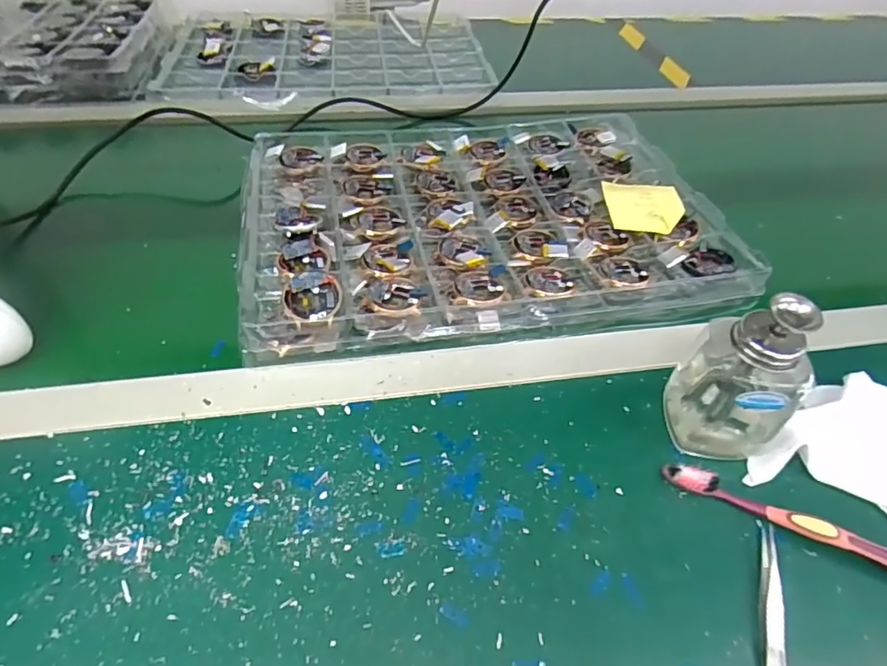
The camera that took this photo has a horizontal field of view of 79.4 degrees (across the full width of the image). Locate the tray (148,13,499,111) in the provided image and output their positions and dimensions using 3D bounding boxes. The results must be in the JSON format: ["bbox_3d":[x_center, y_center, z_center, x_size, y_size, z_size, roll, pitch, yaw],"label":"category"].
[{"bbox_3d":[-0.162,-0.406,0.775,0.433,0.022,0.316,-5,49,-9],"label":"tray"}]

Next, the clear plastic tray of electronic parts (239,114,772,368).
[{"bbox_3d":[0.035,-0.127,0.521,0.432,0.033,0.308,-8,50,-9],"label":"clear plastic tray of electronic parts"}]

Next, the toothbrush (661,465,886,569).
[{"bbox_3d":[0.229,0.121,0.329,0.179,0.014,0.013,21,52,14],"label":"toothbrush"}]

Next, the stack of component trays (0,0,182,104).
[{"bbox_3d":[-0.513,-0.409,0.730,0.249,0.042,0.307,-5,49,-9],"label":"stack of component trays"}]

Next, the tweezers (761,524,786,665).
[{"bbox_3d":[0.178,0.165,0.288,0.011,0.008,0.129,15,50,10],"label":"tweezers"}]

